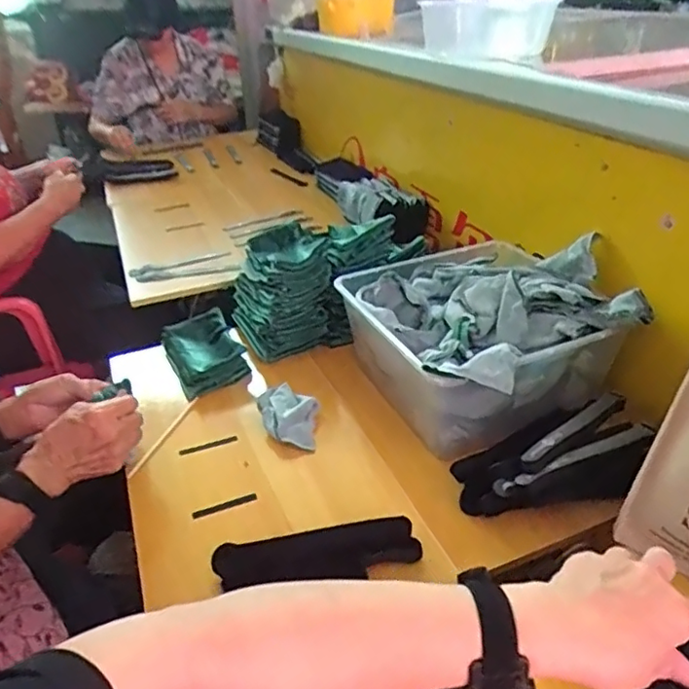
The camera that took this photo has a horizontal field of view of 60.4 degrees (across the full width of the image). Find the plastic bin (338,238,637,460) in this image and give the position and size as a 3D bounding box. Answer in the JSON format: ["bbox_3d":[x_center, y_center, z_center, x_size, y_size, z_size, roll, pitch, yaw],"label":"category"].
[{"bbox_3d":[0.176,-0.013,0.810,0.283,0.161,0.318,-15,34,-18],"label":"plastic bin"}]

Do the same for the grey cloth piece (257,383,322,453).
[{"bbox_3d":[-0.074,0.096,0.793,0.078,0.034,0.101,-7,32,-5],"label":"grey cloth piece"}]

